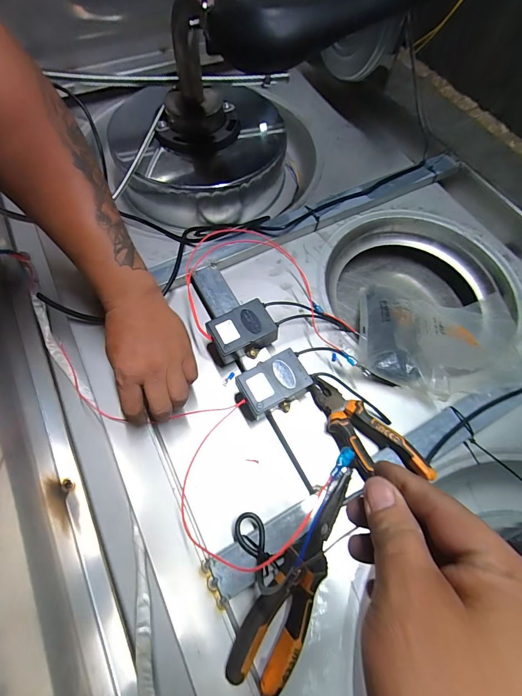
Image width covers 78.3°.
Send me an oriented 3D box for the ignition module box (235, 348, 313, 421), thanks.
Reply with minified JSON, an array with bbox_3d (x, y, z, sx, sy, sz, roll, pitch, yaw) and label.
[{"bbox_3d":[0.014,0.049,0.398,0.082,0.050,0.056,-28,69,-14],"label":"ignition module box"}]

